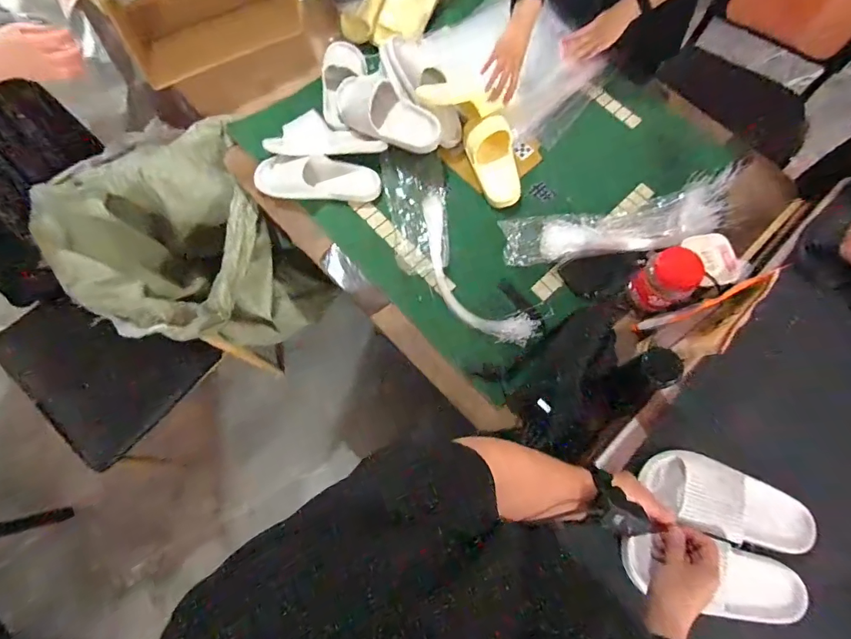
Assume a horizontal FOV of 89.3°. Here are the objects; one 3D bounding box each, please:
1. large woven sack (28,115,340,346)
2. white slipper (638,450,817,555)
[{"bbox_3d":[-0.573,-0.158,1.055,0.466,0.310,0.511,-34,75,-13],"label":"large woven sack"},{"bbox_3d":[0.465,0.284,0.659,0.244,0.070,0.104,22,70,-5],"label":"white slipper"}]

